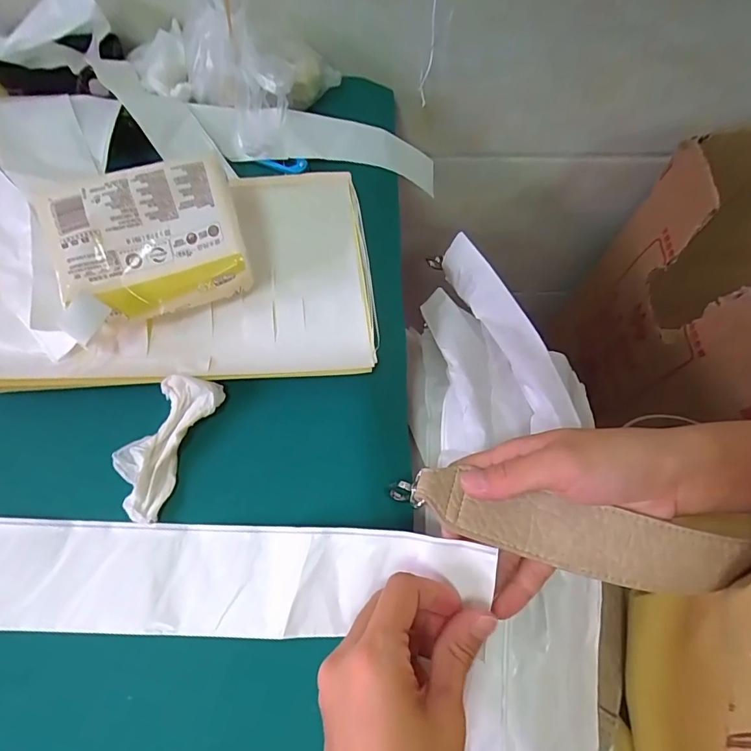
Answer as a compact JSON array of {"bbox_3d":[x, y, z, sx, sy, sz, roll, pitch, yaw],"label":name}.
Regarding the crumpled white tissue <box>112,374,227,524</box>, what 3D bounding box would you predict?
[{"bbox_3d":[-0.139,0.042,0.293,0.041,0.018,0.094,20,66,6],"label":"crumpled white tissue"}]

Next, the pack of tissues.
[{"bbox_3d":[-0.155,-0.090,0.320,0.120,0.064,0.088,-14,67,-9],"label":"pack of tissues"}]

